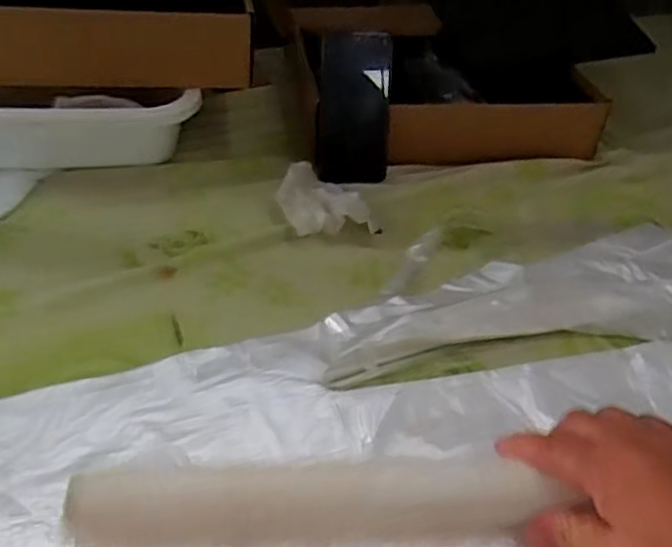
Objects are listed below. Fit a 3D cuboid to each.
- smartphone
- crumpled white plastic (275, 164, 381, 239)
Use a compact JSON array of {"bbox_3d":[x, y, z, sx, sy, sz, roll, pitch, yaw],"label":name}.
[{"bbox_3d":[0.020,-0.183,0.712,0.079,0.161,0.008,5,22,10],"label":"smartphone"},{"bbox_3d":[-0.016,-0.080,0.677,0.087,0.019,0.126,-6,41,-12],"label":"crumpled white plastic"}]

